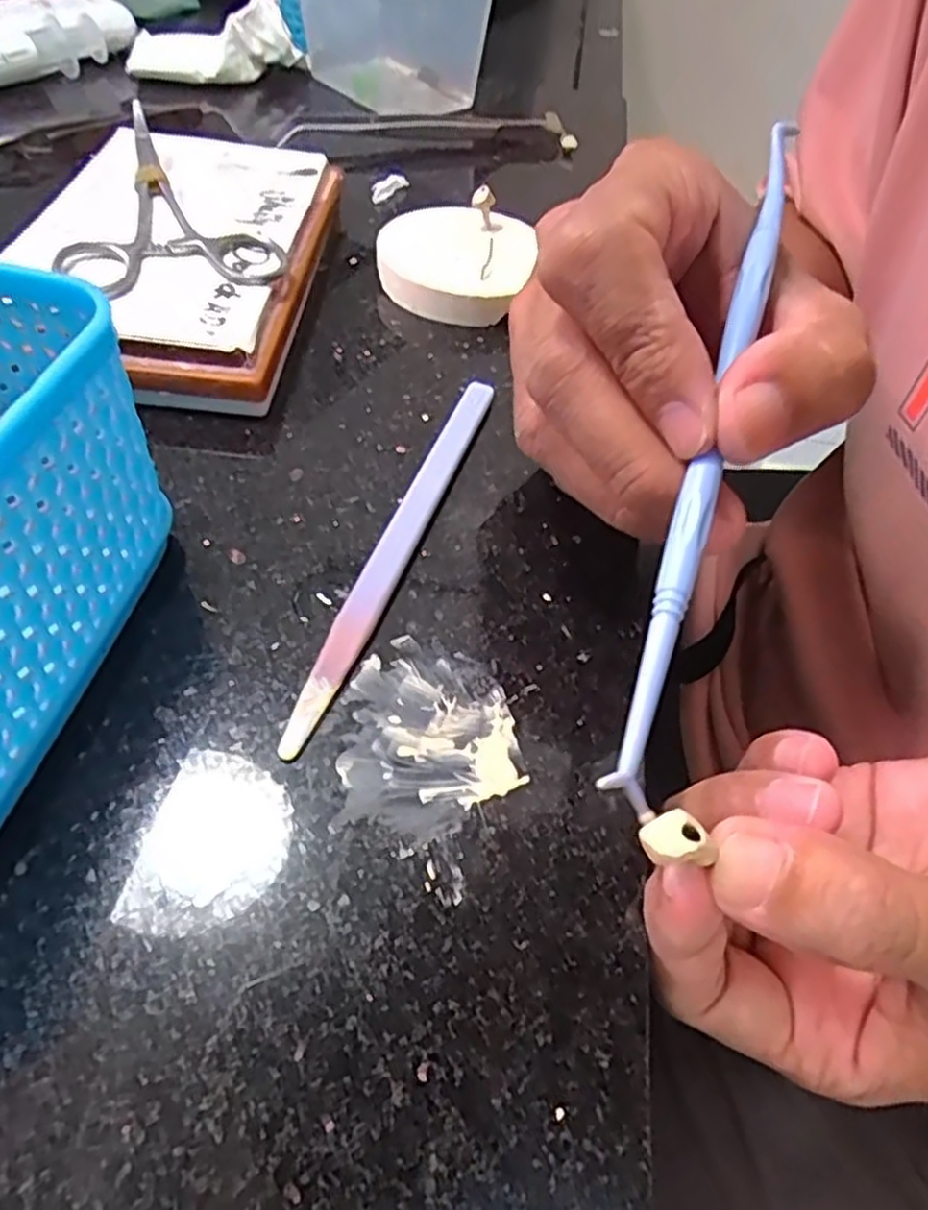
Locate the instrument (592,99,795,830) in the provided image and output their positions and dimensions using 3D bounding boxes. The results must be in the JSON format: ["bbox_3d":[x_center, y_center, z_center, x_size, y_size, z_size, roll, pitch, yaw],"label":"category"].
[{"bbox_3d":[0.051,-0.038,0.148,0.007,0.004,0.158,17,71,7],"label":"instrument"}]

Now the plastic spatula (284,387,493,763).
[{"bbox_3d":[-0.016,-0.020,0.202,0.009,0.005,0.138,17,51,7],"label":"plastic spatula"}]

